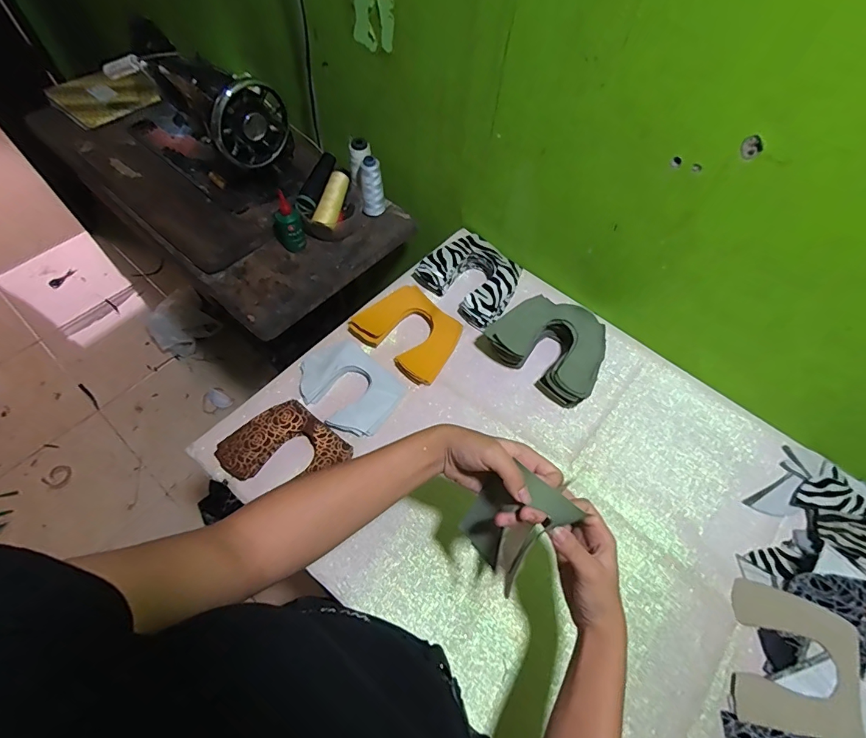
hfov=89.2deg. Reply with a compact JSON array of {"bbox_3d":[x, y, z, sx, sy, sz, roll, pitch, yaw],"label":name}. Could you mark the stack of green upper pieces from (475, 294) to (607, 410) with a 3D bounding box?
[{"bbox_3d":[0.187,-0.047,0.696,0.187,0.065,0.157,37,65,18],"label":"stack of green upper pieces"}]

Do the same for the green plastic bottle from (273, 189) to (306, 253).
[{"bbox_3d":[-0.260,-0.262,0.781,0.050,0.088,0.053,-17,62,-12],"label":"green plastic bottle"}]

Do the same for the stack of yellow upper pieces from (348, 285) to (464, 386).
[{"bbox_3d":[-0.040,-0.065,0.709,0.161,0.033,0.125,33,64,16],"label":"stack of yellow upper pieces"}]

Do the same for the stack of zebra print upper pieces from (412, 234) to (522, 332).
[{"bbox_3d":[0.070,-0.158,0.763,0.163,0.051,0.136,38,65,18],"label":"stack of zebra print upper pieces"}]

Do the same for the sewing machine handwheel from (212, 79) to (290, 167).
[{"bbox_3d":[-0.302,-0.408,0.732,0.023,0.125,0.125,36,65,17],"label":"sewing machine handwheel"}]

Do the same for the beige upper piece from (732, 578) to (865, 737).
[{"bbox_3d":[0.418,0.335,0.503,0.123,0.010,0.146,8,58,20],"label":"beige upper piece"}]

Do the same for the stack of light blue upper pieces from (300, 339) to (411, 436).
[{"bbox_3d":[-0.127,0.025,0.656,0.150,0.014,0.114,35,65,17],"label":"stack of light blue upper pieces"}]

